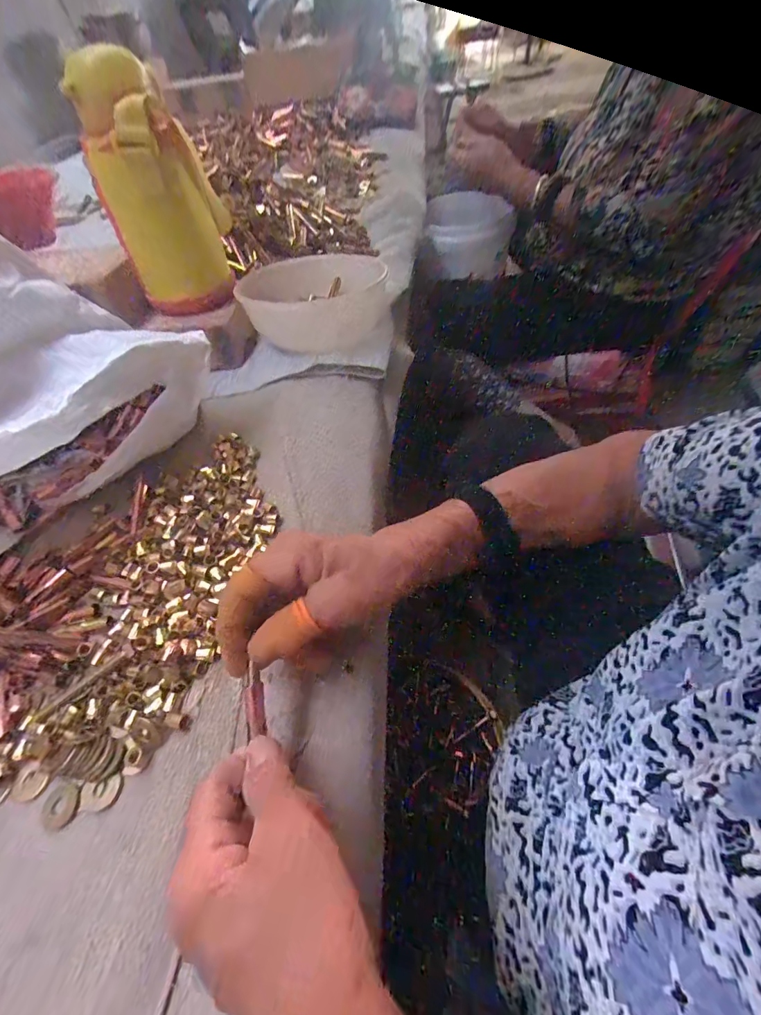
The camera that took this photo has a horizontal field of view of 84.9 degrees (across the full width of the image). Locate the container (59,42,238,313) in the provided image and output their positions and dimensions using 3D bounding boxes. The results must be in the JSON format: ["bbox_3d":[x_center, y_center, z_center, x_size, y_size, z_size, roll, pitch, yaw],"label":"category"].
[{"bbox_3d":[-0.203,-0.287,0.391,0.081,0.191,0.081,2,54,9],"label":"container"}]

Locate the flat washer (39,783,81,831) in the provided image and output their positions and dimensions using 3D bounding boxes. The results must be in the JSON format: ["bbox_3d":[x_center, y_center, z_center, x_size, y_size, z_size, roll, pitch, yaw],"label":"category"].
[{"bbox_3d":[-0.179,0.166,0.232,0.021,0.004,0.021,-4,53,5],"label":"flat washer"}]

